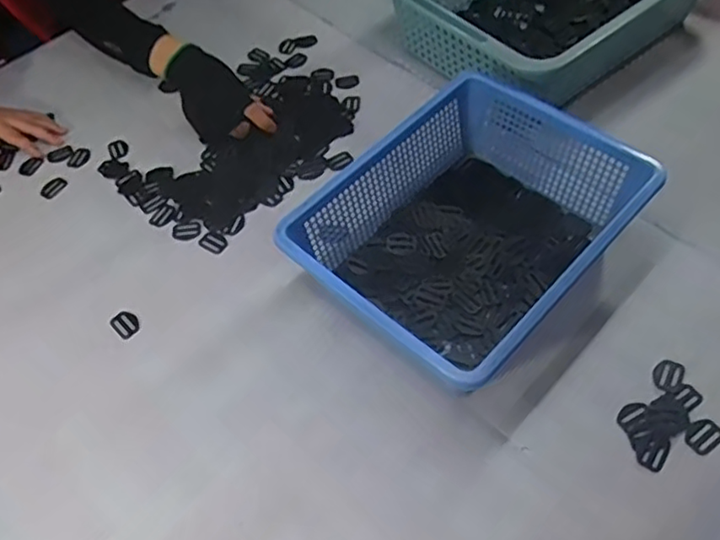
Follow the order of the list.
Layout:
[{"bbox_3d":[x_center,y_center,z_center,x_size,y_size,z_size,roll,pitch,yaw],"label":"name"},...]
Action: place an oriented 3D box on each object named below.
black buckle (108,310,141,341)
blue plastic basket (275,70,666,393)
[{"bbox_3d":[-0.245,0.055,0.665,0.033,0.004,0.025,38,65,26],"label":"black buckle"},{"bbox_3d":[0.102,-0.035,0.637,0.243,0.113,0.297,37,65,25],"label":"blue plastic basket"}]

